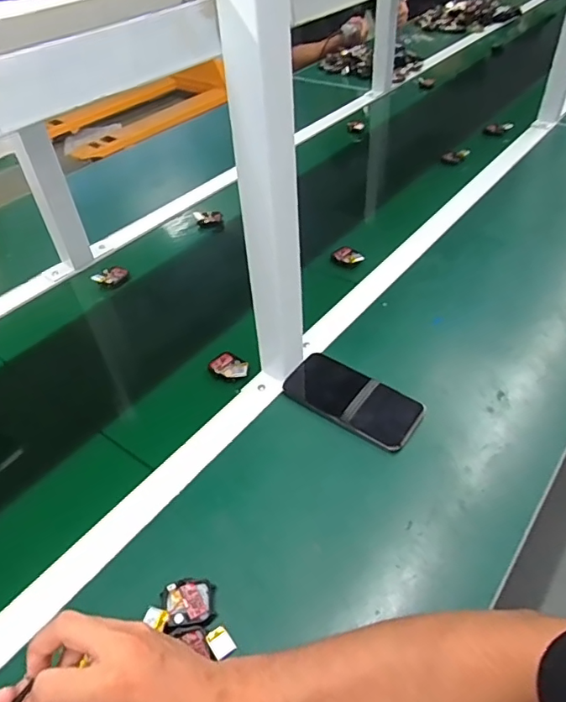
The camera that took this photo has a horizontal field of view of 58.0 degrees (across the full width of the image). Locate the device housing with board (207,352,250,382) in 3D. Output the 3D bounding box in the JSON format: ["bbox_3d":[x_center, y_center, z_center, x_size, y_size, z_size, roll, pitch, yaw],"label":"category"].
[{"bbox_3d":[-0.069,0.022,0.656,0.052,0.017,0.037,31,55,31],"label":"device housing with board"}]

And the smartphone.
[{"bbox_3d":[0.082,0.053,0.608,0.158,0.011,0.074,26,52,27],"label":"smartphone"}]

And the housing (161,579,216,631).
[{"bbox_3d":[-0.083,0.222,0.448,0.044,0.018,0.037,-8,45,-4],"label":"housing"}]

